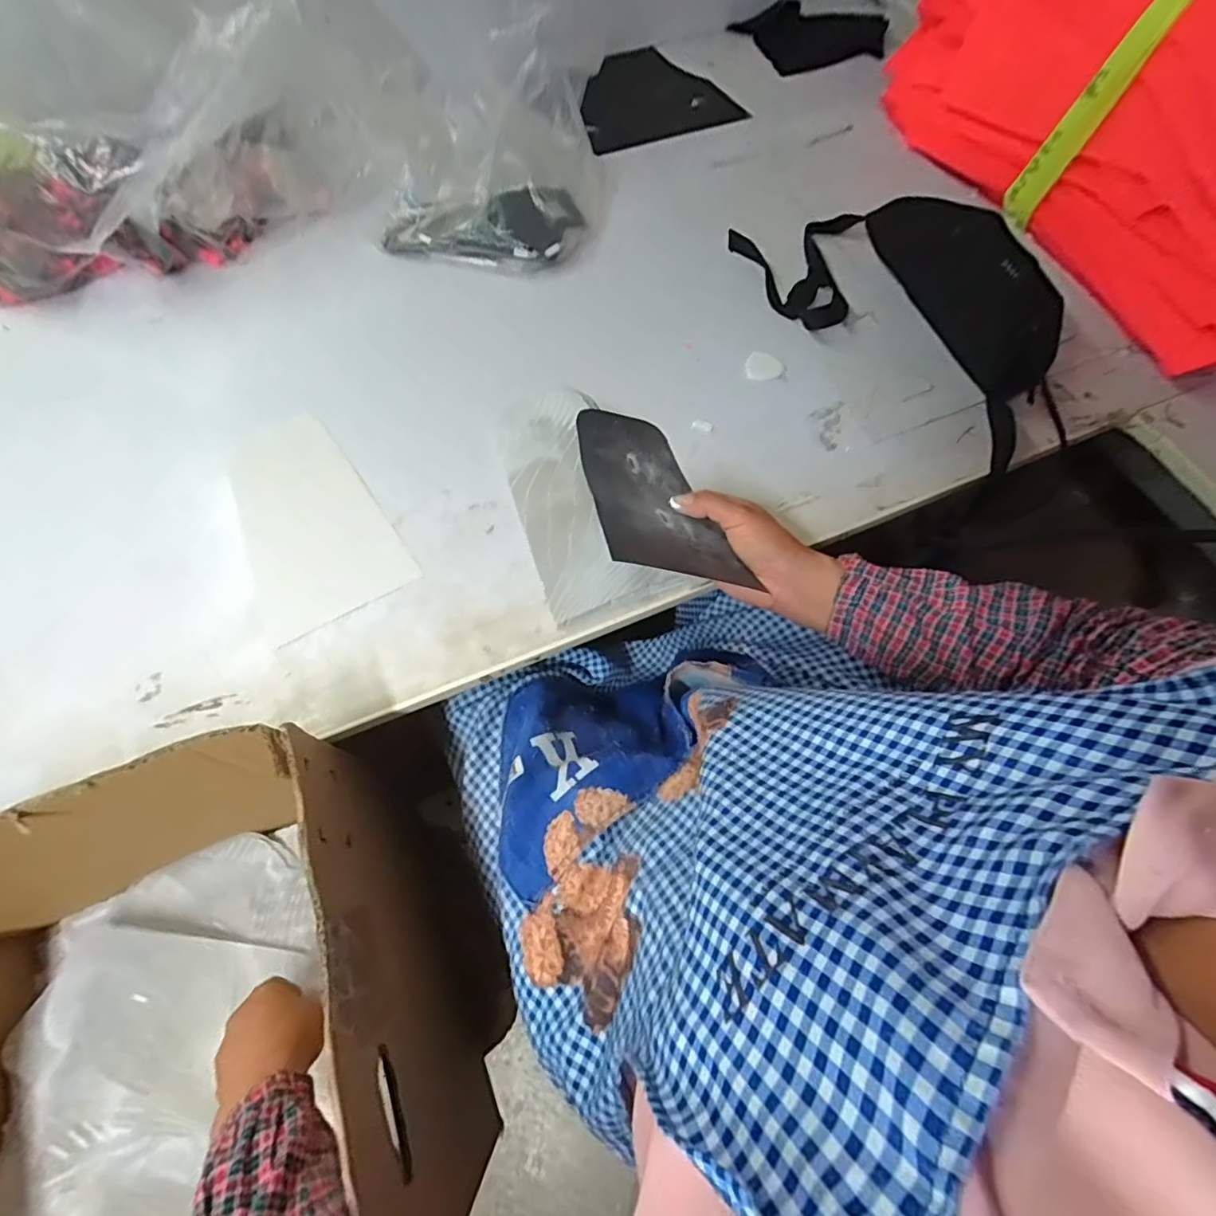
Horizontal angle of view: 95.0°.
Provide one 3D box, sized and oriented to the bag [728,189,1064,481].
[{"bbox_3d":[0.309,-0.327,0.585,0.156,0.104,0.402,-36,72,-15],"label":"bag"}]

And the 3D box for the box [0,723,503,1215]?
[{"bbox_3d":[-0.329,0.342,0.385,0.396,0.255,0.354,-20,68,-10],"label":"box"}]

